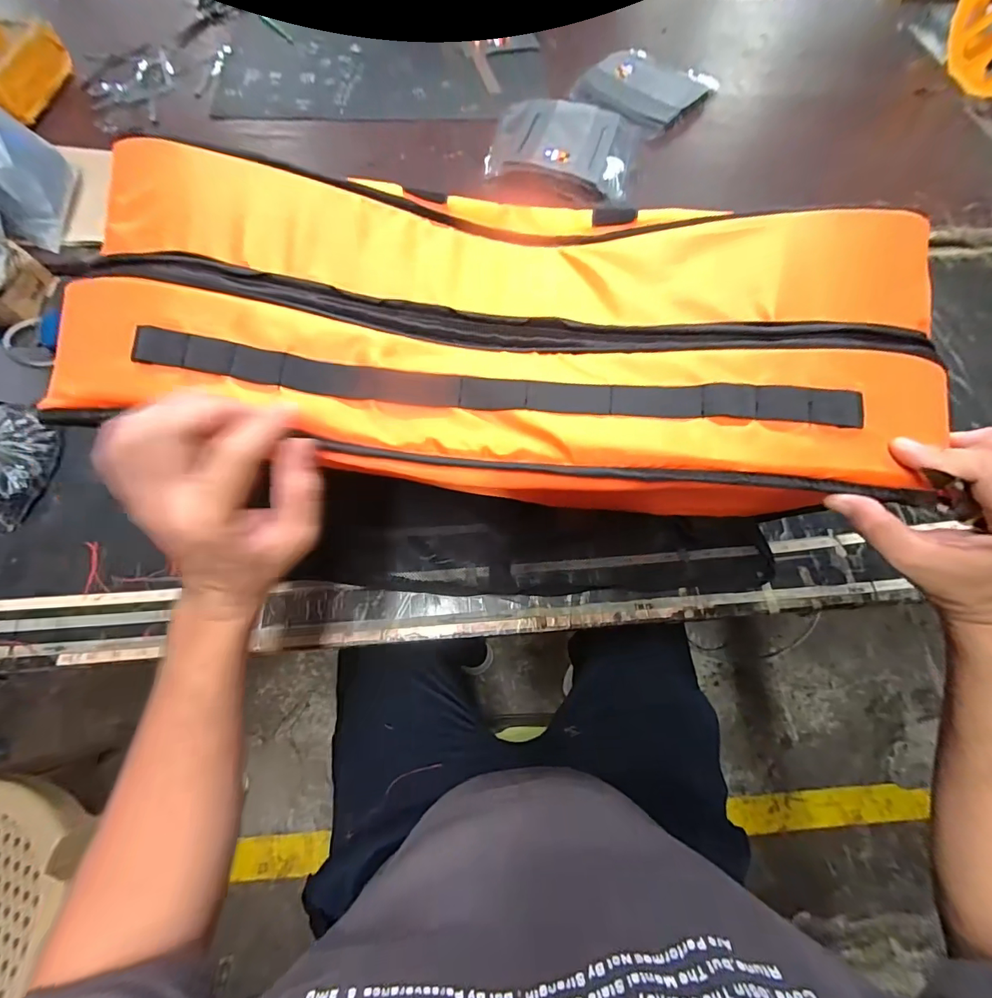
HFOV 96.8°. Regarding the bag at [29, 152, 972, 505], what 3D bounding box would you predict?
[{"bbox_3d":[0.007,-0.128,0.334,0.623,0.074,0.267,8,68,1],"label":"bag"}]

